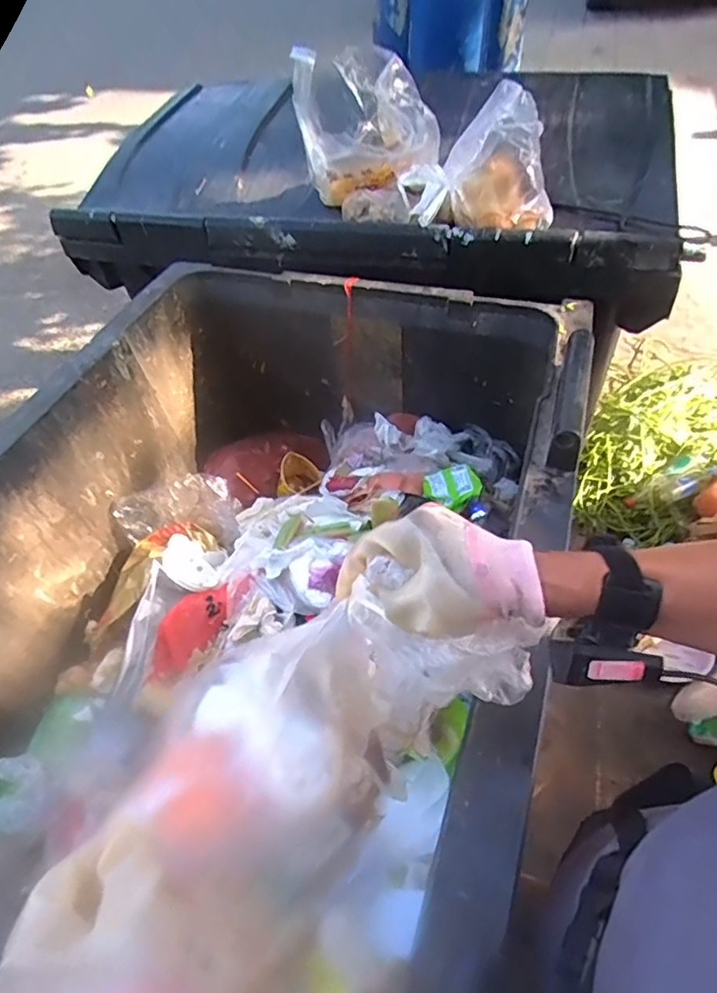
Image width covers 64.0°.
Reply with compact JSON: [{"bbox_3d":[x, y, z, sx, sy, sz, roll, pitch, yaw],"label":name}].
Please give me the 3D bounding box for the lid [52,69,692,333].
[{"bbox_3d":[0.001,-0.624,1.158,1.155,0.209,0.599,10,52,13],"label":"lid"}]

